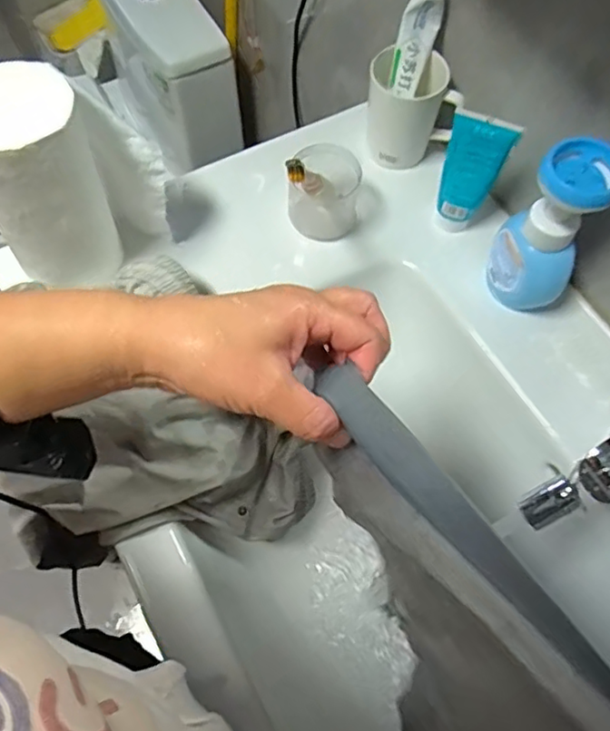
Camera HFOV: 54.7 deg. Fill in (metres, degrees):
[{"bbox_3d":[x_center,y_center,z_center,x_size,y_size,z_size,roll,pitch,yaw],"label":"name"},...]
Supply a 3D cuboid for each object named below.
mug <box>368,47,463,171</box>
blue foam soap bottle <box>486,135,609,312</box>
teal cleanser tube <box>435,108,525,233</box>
[{"bbox_3d":[0.112,-0.282,0.656,0.083,0.098,0.075,-17,67,-10],"label":"mug"},{"bbox_3d":[0.220,-0.120,0.536,0.062,0.160,0.070,3,66,-1],"label":"blue foam soap bottle"},{"bbox_3d":[0.163,-0.186,0.597,0.058,0.143,0.029,18,66,6],"label":"teal cleanser tube"}]

